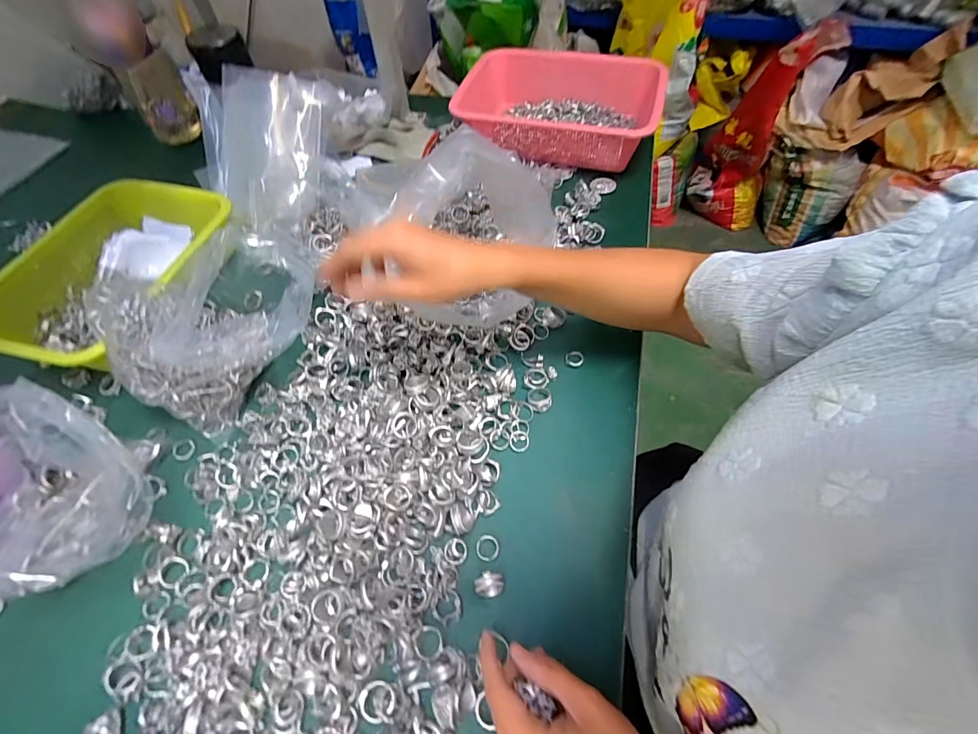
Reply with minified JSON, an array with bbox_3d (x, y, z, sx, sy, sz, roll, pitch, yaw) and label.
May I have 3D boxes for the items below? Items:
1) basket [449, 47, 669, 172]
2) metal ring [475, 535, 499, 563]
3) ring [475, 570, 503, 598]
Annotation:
[{"bbox_3d":[0.108,-0.412,0.688,0.319,0.084,0.253,7,58,6],"label":"basket"},{"bbox_3d":[-0.001,0.158,0.372,0.021,0.004,0.021,-1,58,1],"label":"metal ring"},{"bbox_3d":[0.000,0.177,0.350,0.023,0.019,0.019,5,58,5],"label":"ring"}]

